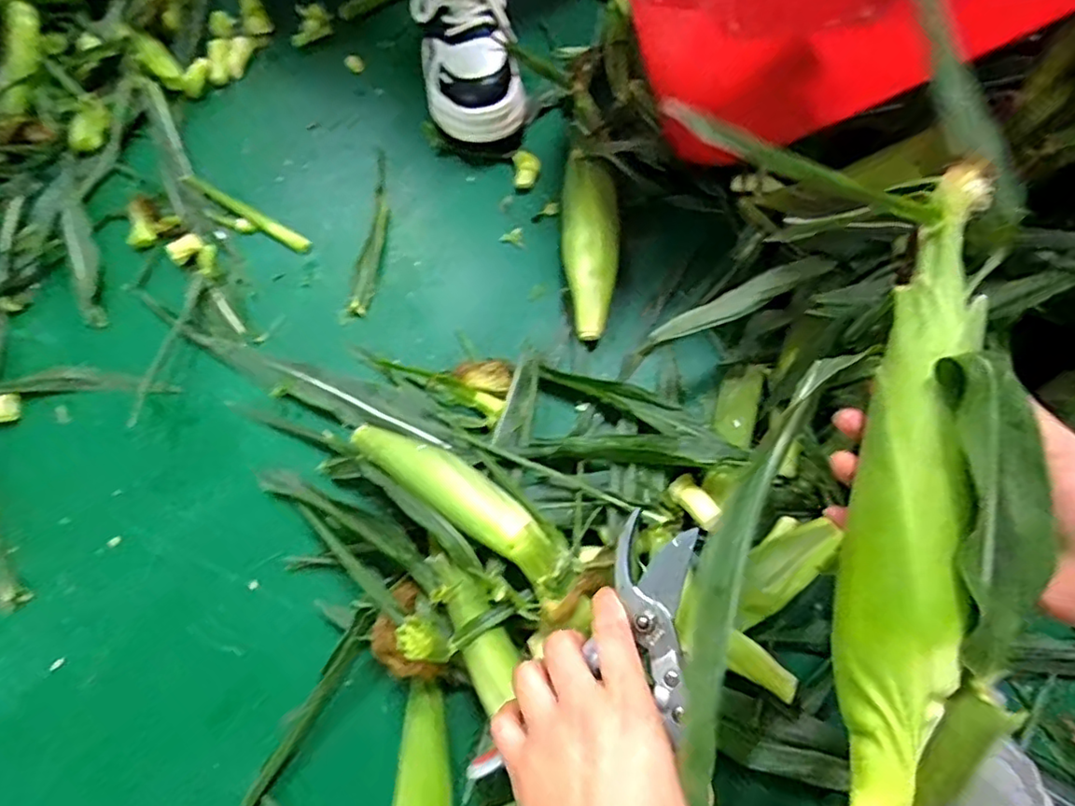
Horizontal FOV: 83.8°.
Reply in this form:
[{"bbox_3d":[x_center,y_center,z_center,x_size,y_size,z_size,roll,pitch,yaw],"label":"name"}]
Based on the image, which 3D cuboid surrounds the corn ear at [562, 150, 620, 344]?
[{"bbox_3d":[0.054,-0.164,0.620,0.056,0.057,0.202,0,70,3],"label":"corn ear"}]

